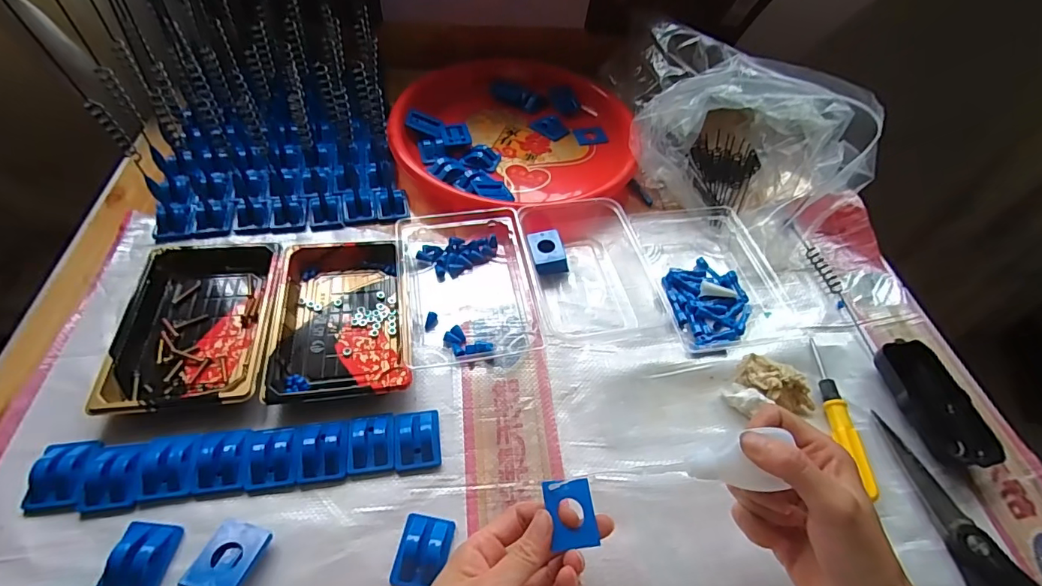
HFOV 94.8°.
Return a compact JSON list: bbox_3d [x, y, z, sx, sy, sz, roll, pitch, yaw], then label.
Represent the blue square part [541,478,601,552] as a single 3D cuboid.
[{"bbox_3d":[0.032,0.138,0.303,0.031,0.007,0.039,-2,53,-8],"label":"blue square part"}]

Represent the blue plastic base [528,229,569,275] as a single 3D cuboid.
[{"bbox_3d":[0.026,-0.042,0.487,0.036,0.022,0.043,-6,54,-11],"label":"blue plastic base"}]

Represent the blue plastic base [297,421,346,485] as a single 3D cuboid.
[{"bbox_3d":[-0.145,0.114,0.353,0.034,0.015,0.045,-7,54,-11],"label":"blue plastic base"}]

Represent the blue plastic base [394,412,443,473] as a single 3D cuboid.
[{"bbox_3d":[-0.079,0.111,0.367,0.034,0.014,0.043,-5,53,-10],"label":"blue plastic base"}]

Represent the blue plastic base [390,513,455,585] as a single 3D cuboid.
[{"bbox_3d":[-0.066,0.172,0.321,0.035,0.014,0.044,9,52,1],"label":"blue plastic base"}]

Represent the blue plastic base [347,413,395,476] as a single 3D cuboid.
[{"bbox_3d":[-0.113,0.112,0.364,0.033,0.013,0.046,-4,53,-9],"label":"blue plastic base"}]

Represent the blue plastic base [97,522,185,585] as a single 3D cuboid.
[{"bbox_3d":[-0.240,0.168,0.299,0.032,0.014,0.046,6,52,-1],"label":"blue plastic base"}]

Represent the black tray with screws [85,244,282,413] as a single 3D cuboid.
[{"bbox_3d":[-0.269,0.023,0.406,0.113,0.020,0.159,-4,53,-9],"label":"black tray with screws"}]

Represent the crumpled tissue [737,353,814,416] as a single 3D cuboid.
[{"bbox_3d":[0.218,0.078,0.407,0.042,0.024,0.062,-29,61,-25],"label":"crumpled tissue"}]

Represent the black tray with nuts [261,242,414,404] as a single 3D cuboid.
[{"bbox_3d":[-0.157,0.018,0.422,0.106,0.022,0.163,-4,53,-9],"label":"black tray with nuts"}]

